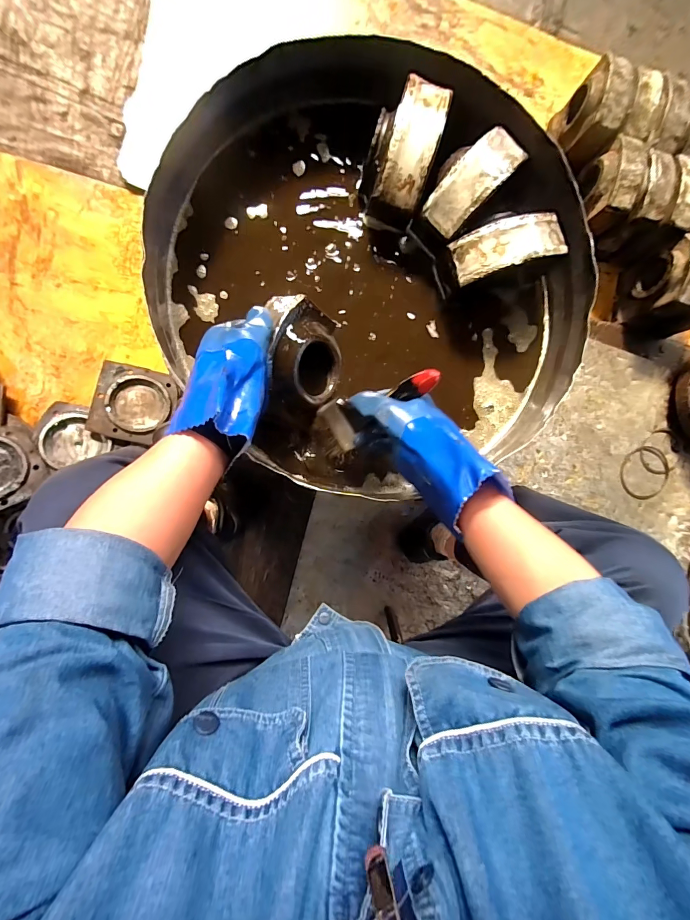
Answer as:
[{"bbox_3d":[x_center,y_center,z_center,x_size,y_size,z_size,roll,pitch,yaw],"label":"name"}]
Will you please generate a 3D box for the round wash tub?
[{"bbox_3d":[0.043,-0.248,0.526,0.579,0.130,0.543,-3,87,-7],"label":"round wash tub"}]

